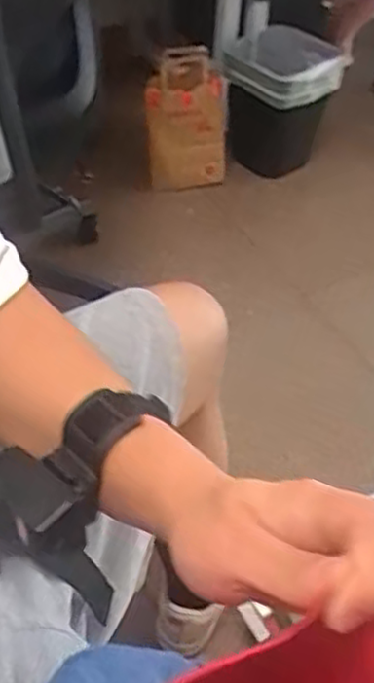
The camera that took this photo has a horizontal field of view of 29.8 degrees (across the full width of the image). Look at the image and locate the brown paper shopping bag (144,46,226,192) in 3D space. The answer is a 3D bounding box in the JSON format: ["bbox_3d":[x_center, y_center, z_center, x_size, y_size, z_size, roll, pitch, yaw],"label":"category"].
[{"bbox_3d":[-0.004,-0.567,1.807,0.196,0.299,0.270,-1,47,-3],"label":"brown paper shopping bag"}]

